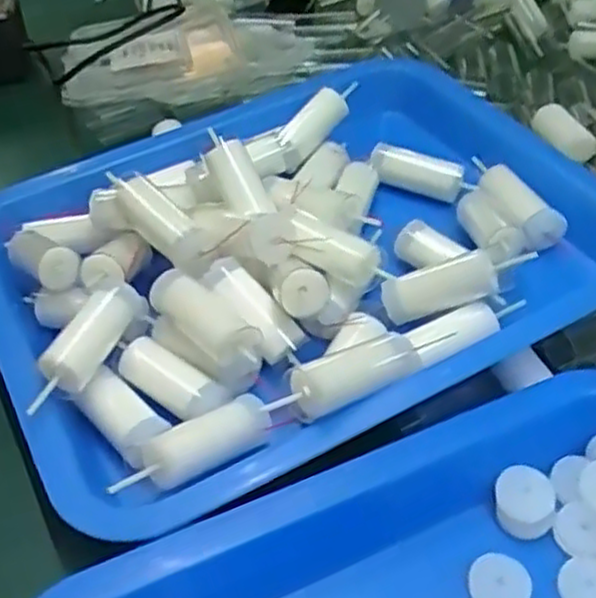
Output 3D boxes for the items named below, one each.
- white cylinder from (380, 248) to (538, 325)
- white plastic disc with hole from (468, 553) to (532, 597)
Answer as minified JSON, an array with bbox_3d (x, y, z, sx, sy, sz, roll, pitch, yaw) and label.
[{"bbox_3d":[0.068,-0.007,0.328,0.064,0.015,0.015,-19,38,15],"label":"white cylinder"},{"bbox_3d":[0.070,0.099,0.264,0.021,0.006,0.020,1,43,-1],"label":"white plastic disc with hole"}]

